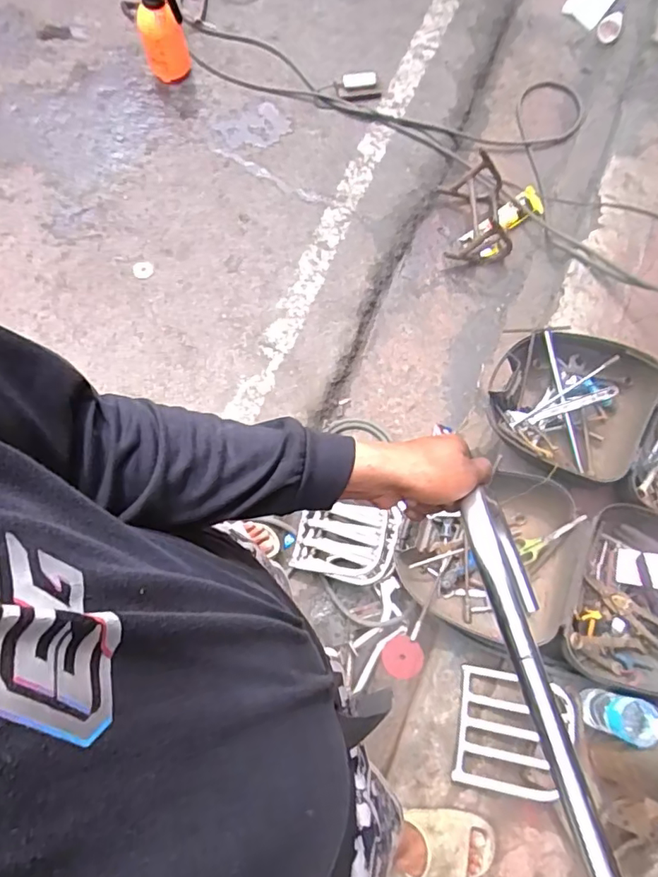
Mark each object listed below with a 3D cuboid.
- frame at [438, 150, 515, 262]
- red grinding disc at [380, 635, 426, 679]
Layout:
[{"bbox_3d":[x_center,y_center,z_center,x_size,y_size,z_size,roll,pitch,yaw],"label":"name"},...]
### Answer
[{"bbox_3d":[0.472,-0.756,1.731,0.199,0.141,0.361,-4,73,-2],"label":"frame"},{"bbox_3d":[0.189,0.559,1.370,0.104,0.012,0.099,-4,77,18],"label":"red grinding disc"}]

